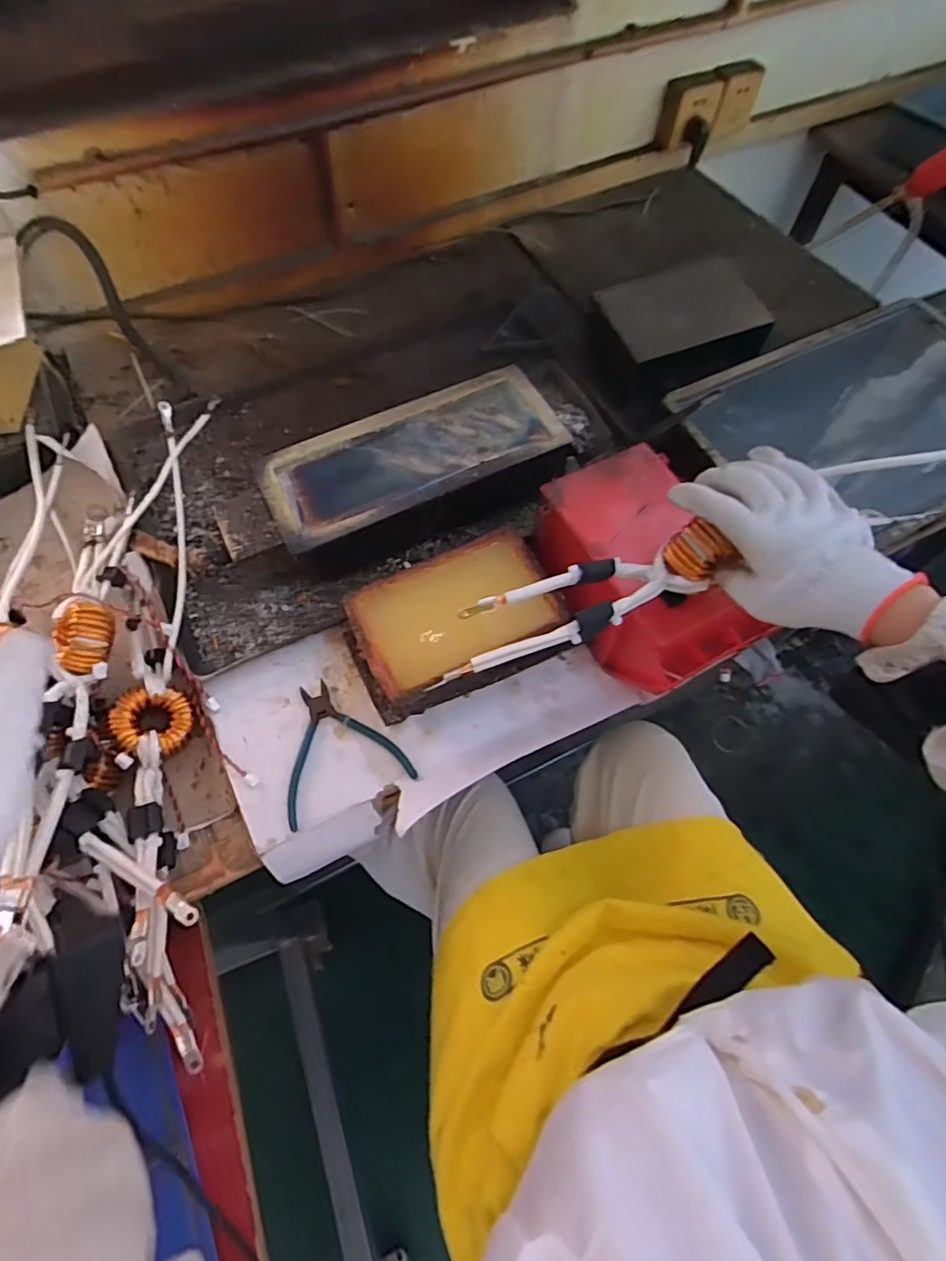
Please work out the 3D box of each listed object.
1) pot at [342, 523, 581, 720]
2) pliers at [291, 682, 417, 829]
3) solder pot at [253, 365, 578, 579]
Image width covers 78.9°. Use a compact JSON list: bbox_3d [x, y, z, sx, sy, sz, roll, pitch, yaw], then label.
[{"bbox_3d":[-0.021,-0.008,0.606,0.210,0.069,0.138,-23,67,-11],"label":"pot"},{"bbox_3d":[-0.138,0.113,0.586,0.125,0.008,0.132,-20,66,-10],"label":"pliers"},{"bbox_3d":[-0.068,-0.189,0.678,0.339,0.080,0.151,-25,67,-12],"label":"solder pot"}]

